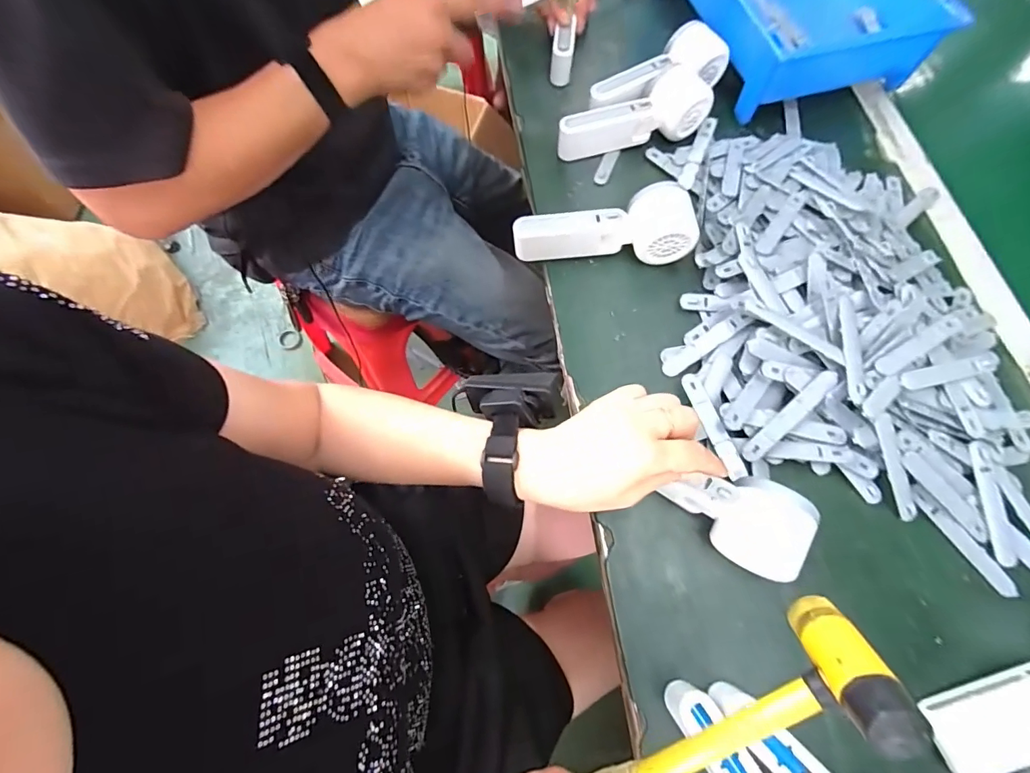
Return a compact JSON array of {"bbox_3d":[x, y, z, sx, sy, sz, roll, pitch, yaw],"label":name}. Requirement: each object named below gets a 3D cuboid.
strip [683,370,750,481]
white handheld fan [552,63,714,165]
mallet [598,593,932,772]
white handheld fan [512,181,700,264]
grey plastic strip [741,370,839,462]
[{"bbox_3d":[0.166,0.032,0.373,0.018,0.004,0.092,-19,74,-9],"label":"strip"},{"bbox_3d":[0.125,-0.291,0.481,0.168,0.049,0.052,-13,70,-7],"label":"white handheld fan"},{"bbox_3d":[0.065,0.192,0.222,0.244,0.056,0.037,-41,73,14],"label":"mallet"},{"bbox_3d":[0.084,-0.153,0.423,0.167,0.052,0.049,1,69,-1],"label":"white handheld fan"},{"bbox_3d":[0.219,0.024,0.356,0.095,0.004,0.014,-45,75,3],"label":"grey plastic strip"}]

